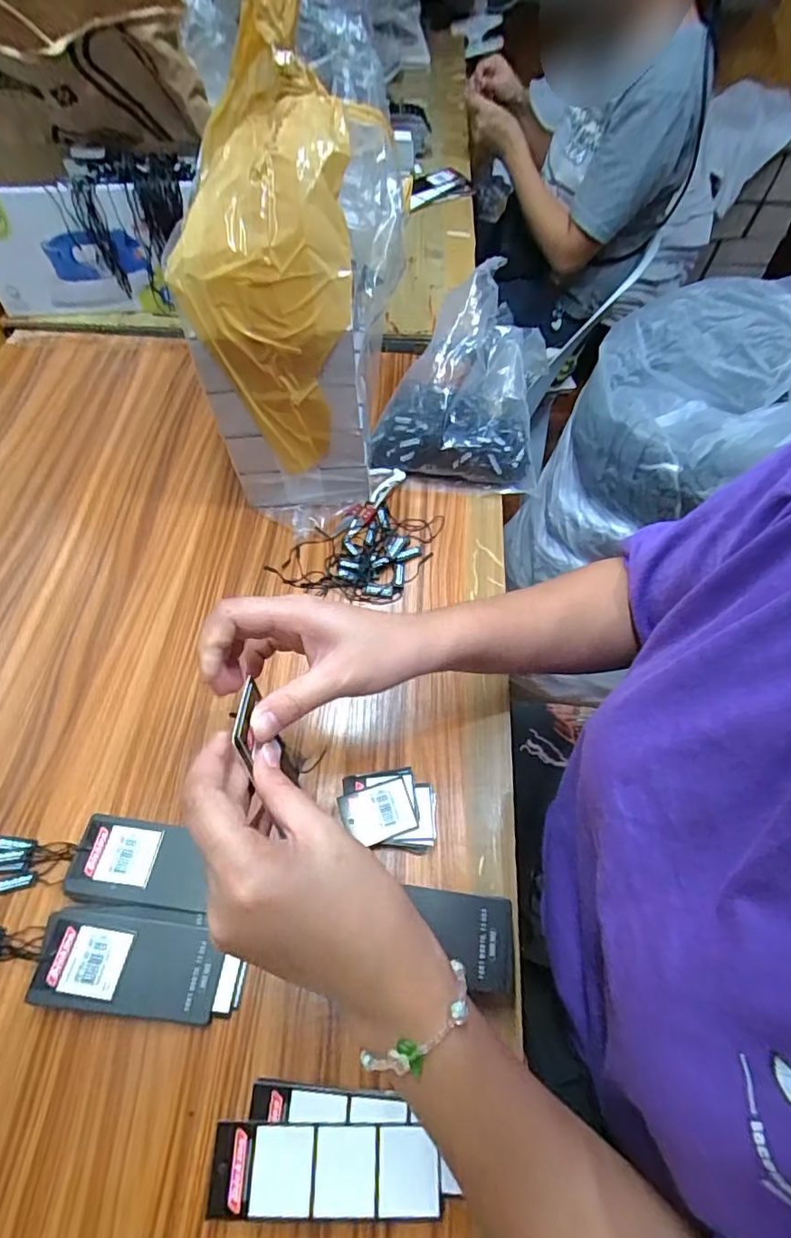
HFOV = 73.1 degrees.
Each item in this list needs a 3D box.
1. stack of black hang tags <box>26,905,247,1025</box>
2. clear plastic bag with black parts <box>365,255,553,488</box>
[{"bbox_3d":[-0.157,0.213,0.333,0.119,0.017,0.056,4,59,1],"label":"stack of black hang tags"},{"bbox_3d":[0.069,-0.245,0.544,0.174,0.128,0.189,5,59,1],"label":"clear plastic bag with black parts"}]

